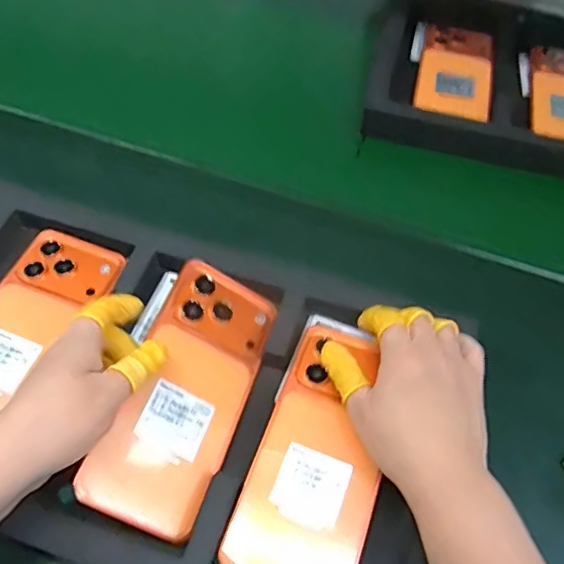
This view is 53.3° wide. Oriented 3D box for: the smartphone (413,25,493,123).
[{"bbox_3d":[0.180,-0.219,0.583,0.074,0.011,0.146,14,55,7],"label":"smartphone"}]

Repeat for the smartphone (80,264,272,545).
[{"bbox_3d":[-0.057,0.068,0.349,0.072,0.009,0.161,30,58,-14],"label":"smartphone"}]

